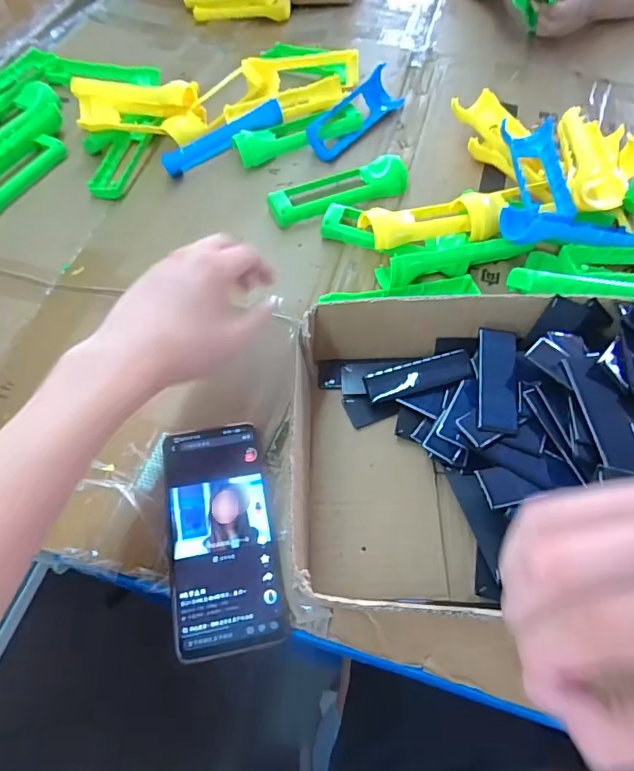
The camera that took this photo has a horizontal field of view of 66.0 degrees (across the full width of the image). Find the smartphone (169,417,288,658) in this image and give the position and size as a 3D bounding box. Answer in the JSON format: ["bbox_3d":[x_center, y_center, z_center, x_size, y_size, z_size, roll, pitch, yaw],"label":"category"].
[{"bbox_3d":[-0.072,0.108,0.367,0.076,0.014,0.163,-10,60,-6],"label":"smartphone"}]

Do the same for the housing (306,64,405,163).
[{"bbox_3d":[0.048,-0.331,0.596,0.042,0.034,0.155,34,65,18],"label":"housing"}]

